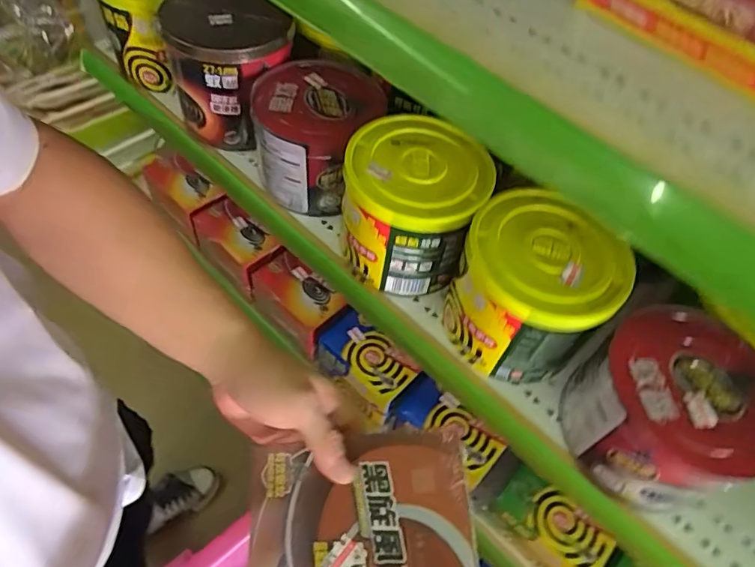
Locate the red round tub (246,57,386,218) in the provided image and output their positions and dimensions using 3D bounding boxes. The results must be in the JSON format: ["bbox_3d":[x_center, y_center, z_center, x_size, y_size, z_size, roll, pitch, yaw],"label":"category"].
[{"bbox_3d":[-0.066,-0.160,0.564,0.123,0.102,0.134,2,57,-4],"label":"red round tub"}]

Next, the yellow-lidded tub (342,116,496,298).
[{"bbox_3d":[0.033,-0.073,0.510,0.128,0.110,0.127,2,57,-4],"label":"yellow-lidded tub"}]

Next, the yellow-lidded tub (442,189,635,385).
[{"bbox_3d":[0.134,0.006,0.466,0.124,0.114,0.123,2,57,-4],"label":"yellow-lidded tub"}]

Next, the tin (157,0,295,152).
[{"bbox_3d":[-0.162,-0.240,0.585,0.126,0.131,0.132,-15,59,-15],"label":"tin"}]

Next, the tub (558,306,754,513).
[{"bbox_3d":[0.231,0.102,0.423,0.129,0.101,0.132,2,57,-4],"label":"tub"}]

